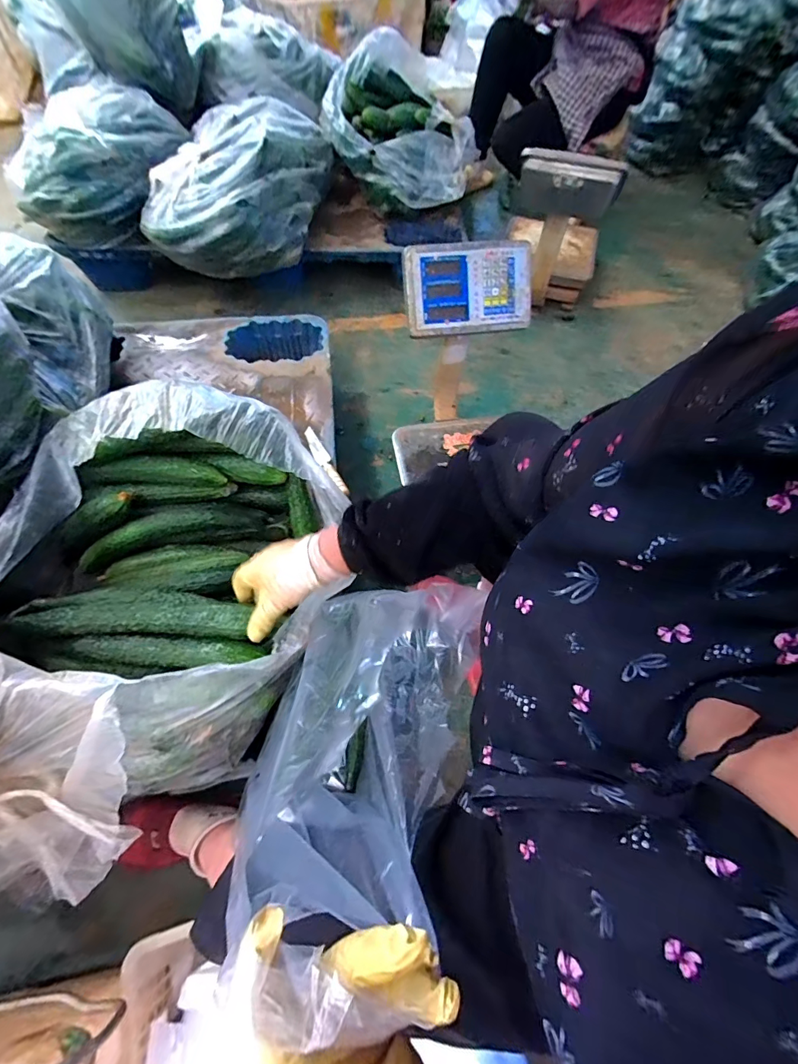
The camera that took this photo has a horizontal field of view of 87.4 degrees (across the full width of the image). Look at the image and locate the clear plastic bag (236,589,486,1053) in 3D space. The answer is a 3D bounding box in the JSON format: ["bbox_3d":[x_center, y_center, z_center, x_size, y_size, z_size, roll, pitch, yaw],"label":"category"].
[{"bbox_3d":[-0.024,0.191,0.432,0.201,0.137,0.326,-22,21,27],"label":"clear plastic bag"}]

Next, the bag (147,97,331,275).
[{"bbox_3d":[-0.425,-0.937,1.133,0.384,0.212,0.521,12,62,4],"label":"bag"}]

